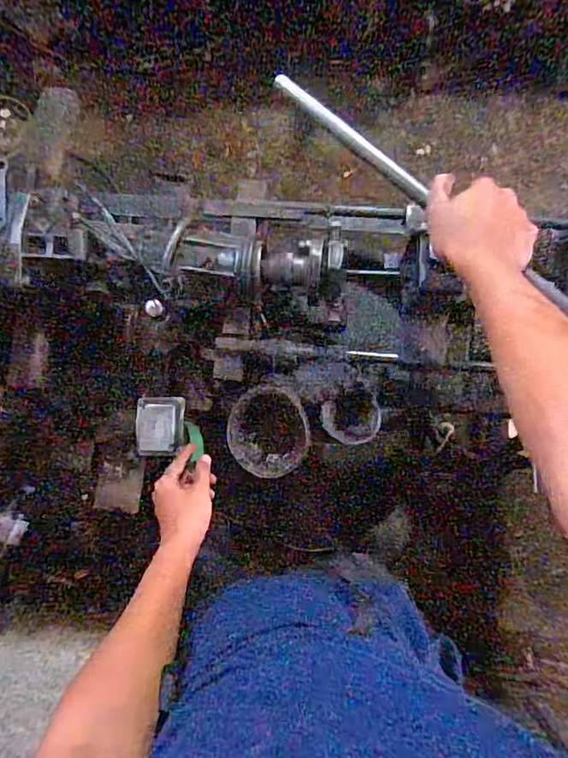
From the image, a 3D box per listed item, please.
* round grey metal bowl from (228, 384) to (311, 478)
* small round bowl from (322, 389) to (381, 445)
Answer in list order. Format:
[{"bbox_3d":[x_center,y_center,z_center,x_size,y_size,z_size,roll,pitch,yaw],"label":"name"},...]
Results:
[{"bbox_3d":[-0.022,0.074,0.710,0.115,0.022,0.126,-1,83,6],"label":"round grey metal bowl"},{"bbox_3d":[0.091,0.051,0.687,0.076,0.016,0.070,0,83,6],"label":"small round bowl"}]

